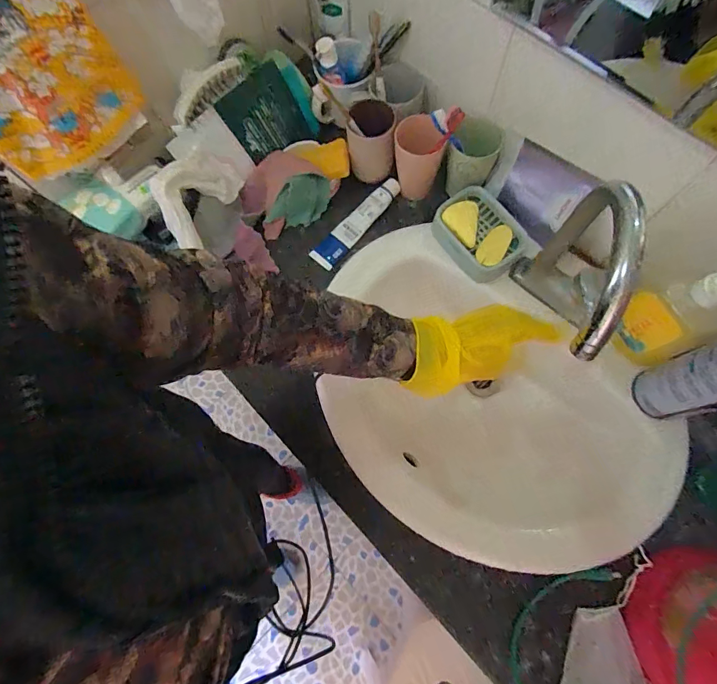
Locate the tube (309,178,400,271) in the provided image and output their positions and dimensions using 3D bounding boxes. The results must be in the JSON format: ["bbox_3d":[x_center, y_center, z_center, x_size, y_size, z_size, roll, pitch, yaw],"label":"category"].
[{"bbox_3d":[-0.002,-0.184,0.630,0.042,0.030,0.171,43,79,14],"label":"tube"}]

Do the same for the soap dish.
[{"bbox_3d":[0.173,-0.147,0.581,0.095,0.051,0.139,-35,74,-8],"label":"soap dish"}]

